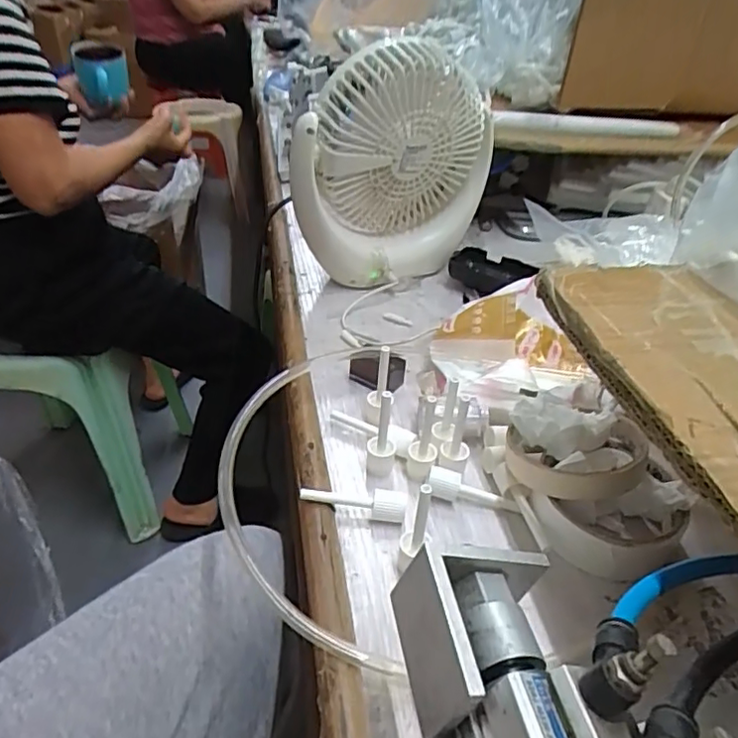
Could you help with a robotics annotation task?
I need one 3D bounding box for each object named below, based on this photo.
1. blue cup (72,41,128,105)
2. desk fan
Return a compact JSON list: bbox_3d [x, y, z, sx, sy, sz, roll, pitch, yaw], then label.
[{"bbox_3d":[-0.435,-0.480,0.959,0.081,0.088,0.095,-12,39,-18],"label":"blue cup"},{"bbox_3d":[0.022,-0.185,0.553,0.190,0.196,0.062,-14,40,-21],"label":"desk fan"}]

